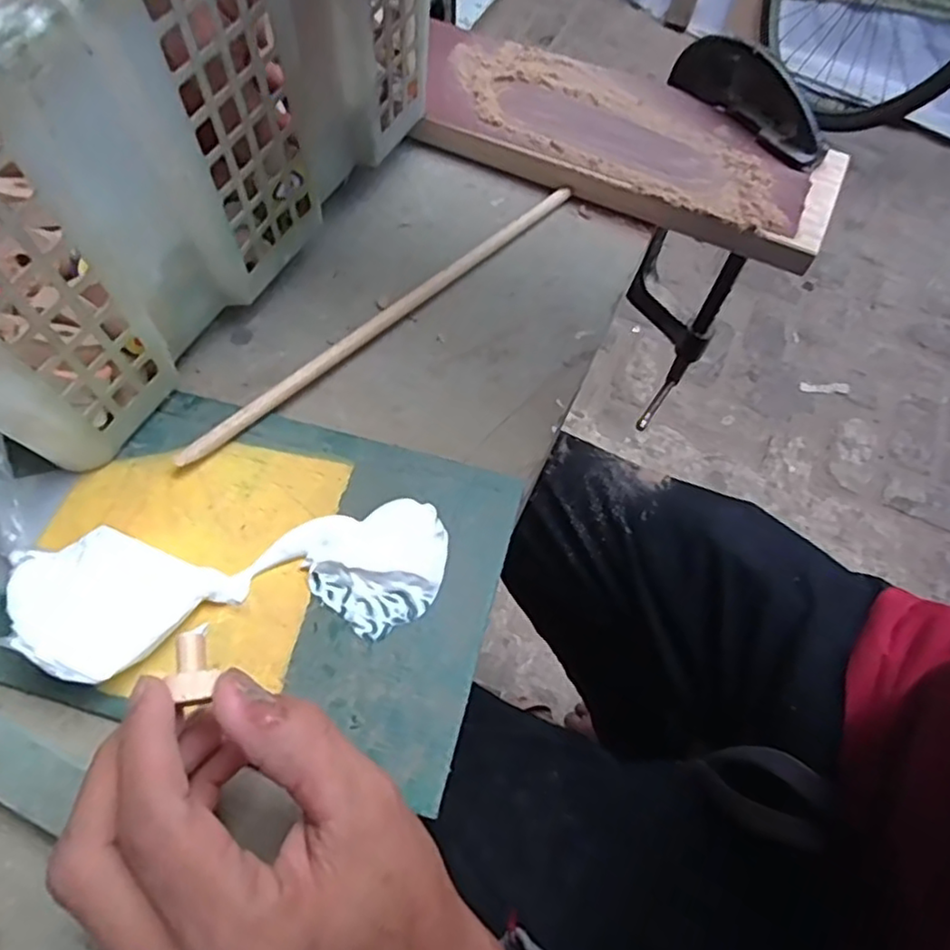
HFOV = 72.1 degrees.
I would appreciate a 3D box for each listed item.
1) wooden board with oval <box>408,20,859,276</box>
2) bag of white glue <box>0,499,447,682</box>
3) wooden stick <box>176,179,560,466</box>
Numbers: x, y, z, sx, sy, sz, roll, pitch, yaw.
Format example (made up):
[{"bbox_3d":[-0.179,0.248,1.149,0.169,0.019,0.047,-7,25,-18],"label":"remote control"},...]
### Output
[{"bbox_3d":[0.090,-0.214,0.413,0.269,0.022,0.100,25,63,10],"label":"wooden board with oval"},{"bbox_3d":[-0.096,0.043,0.264,0.166,0.026,0.059,-6,62,-7],"label":"bag of white glue"},{"bbox_3d":[-0.039,-0.088,0.350,0.008,0.009,0.268,41,66,17],"label":"wooden stick"}]

